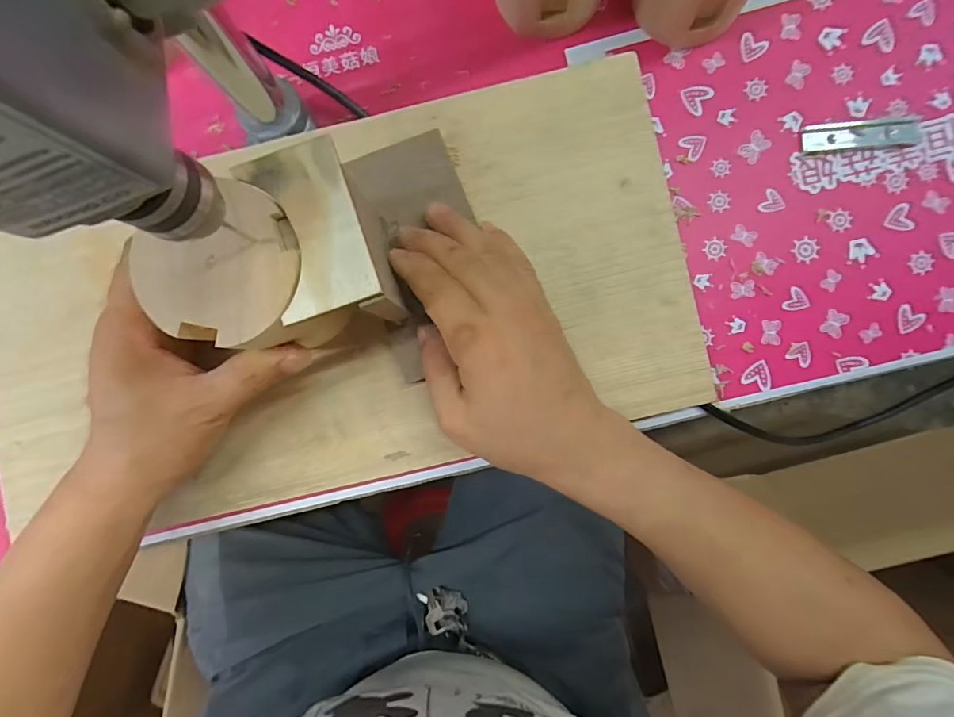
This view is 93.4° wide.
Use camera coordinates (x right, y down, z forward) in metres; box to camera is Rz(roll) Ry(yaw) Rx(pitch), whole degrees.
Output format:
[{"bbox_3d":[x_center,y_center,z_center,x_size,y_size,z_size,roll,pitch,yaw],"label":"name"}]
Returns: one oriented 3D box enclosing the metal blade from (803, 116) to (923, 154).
[{"bbox_3d":[0.266,-0.155,0.311,0.077,0.004,0.020,-4,90,3],"label":"metal blade"}]

